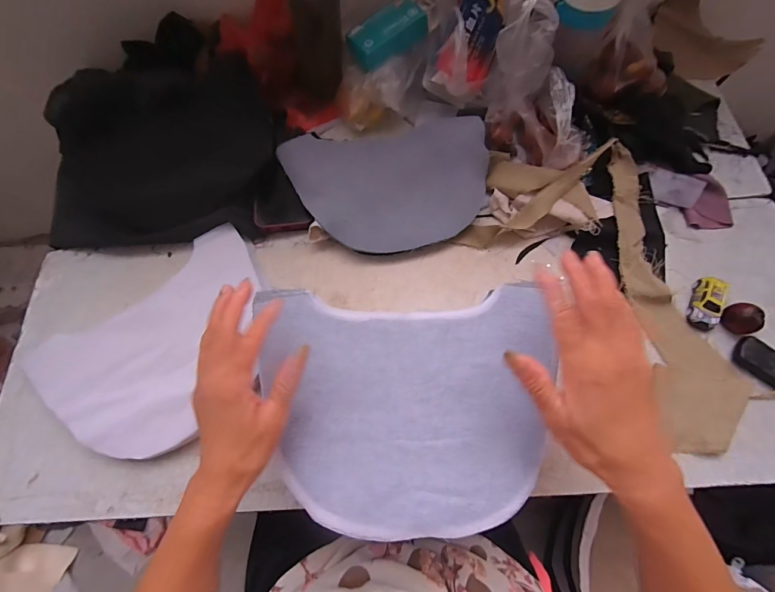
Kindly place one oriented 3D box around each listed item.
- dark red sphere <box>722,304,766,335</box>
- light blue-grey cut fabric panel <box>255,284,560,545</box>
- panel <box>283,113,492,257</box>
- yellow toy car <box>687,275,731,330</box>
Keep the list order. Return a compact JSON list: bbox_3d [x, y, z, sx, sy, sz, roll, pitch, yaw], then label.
[{"bbox_3d":[0.409,0.027,0.422,0.028,0.032,0.035,-15,69,-3],"label":"dark red sphere"},{"bbox_3d":[0.016,0.091,0.320,0.256,0.011,0.203,-1,71,2],"label":"light blue-grey cut fabric panel"},{"bbox_3d":[0.003,-0.147,0.479,0.263,0.024,0.169,-9,71,0],"label":"panel"},{"bbox_3d":[0.378,0.010,0.428,0.032,0.023,0.062,23,72,11],"label":"yellow toy car"}]

